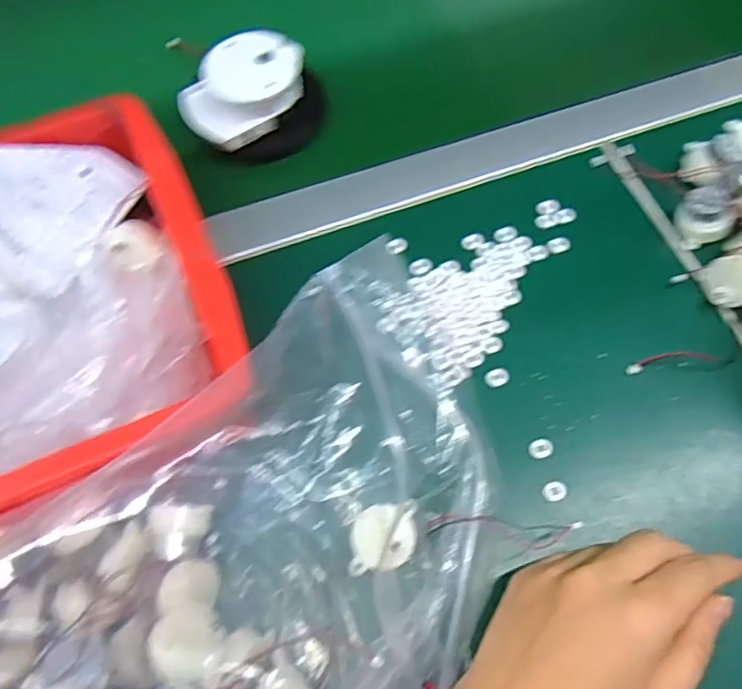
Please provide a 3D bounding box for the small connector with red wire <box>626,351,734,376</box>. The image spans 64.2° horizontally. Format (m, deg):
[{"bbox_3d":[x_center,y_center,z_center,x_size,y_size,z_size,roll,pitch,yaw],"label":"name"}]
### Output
[{"bbox_3d":[0.191,0.009,0.369,0.067,0.005,0.012,-7,66,-3],"label":"small connector with red wire"}]

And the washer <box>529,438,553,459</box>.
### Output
[{"bbox_3d":[0.099,0.060,0.343,0.014,0.004,0.010,-12,66,-5],"label":"washer"}]

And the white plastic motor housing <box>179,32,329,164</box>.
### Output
[{"bbox_3d":[-0.085,-0.176,0.428,0.094,0.050,0.072,-41,72,-16],"label":"white plastic motor housing"}]

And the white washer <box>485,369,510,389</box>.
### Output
[{"bbox_3d":[0.078,0.020,0.360,0.015,0.004,0.011,-16,67,-7],"label":"white washer"}]

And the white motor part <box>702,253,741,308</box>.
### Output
[{"bbox_3d":[0.230,-0.041,0.373,0.017,0.035,0.033,-3,86,-42],"label":"white motor part"}]

